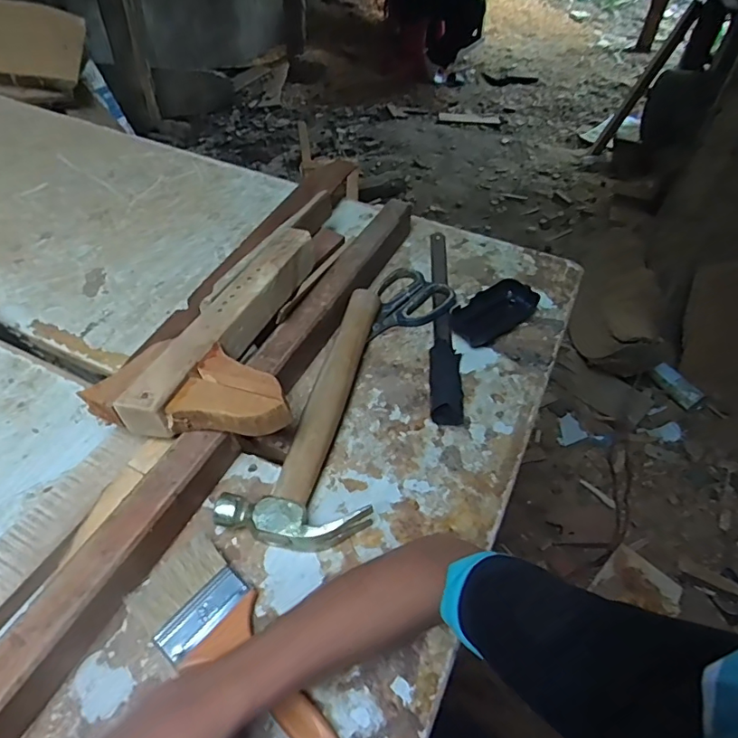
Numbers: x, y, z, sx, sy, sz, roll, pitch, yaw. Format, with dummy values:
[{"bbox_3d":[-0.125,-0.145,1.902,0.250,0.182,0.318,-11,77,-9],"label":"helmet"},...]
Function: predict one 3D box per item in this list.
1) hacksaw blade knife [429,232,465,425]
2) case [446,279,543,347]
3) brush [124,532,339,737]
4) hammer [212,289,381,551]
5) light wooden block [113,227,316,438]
[{"bbox_3d":[0.087,-0.071,0.606,0.034,0.014,0.319,4,47,2],"label":"hacksaw blade knife"},{"bbox_3d":[0.142,-0.067,0.598,0.108,0.025,0.051,-32,56,-27],"label":"case"},{"bbox_3d":[-0.088,0.203,0.360,0.189,0.015,0.069,34,55,26],"label":"brush"},{"bbox_3d":[-0.038,0.029,0.501,0.116,0.034,0.292,9,48,6],"label":"hammer"},{"bbox_3d":[-0.133,-0.049,0.502,0.051,0.038,0.275,19,50,15],"label":"light wooden block"}]

